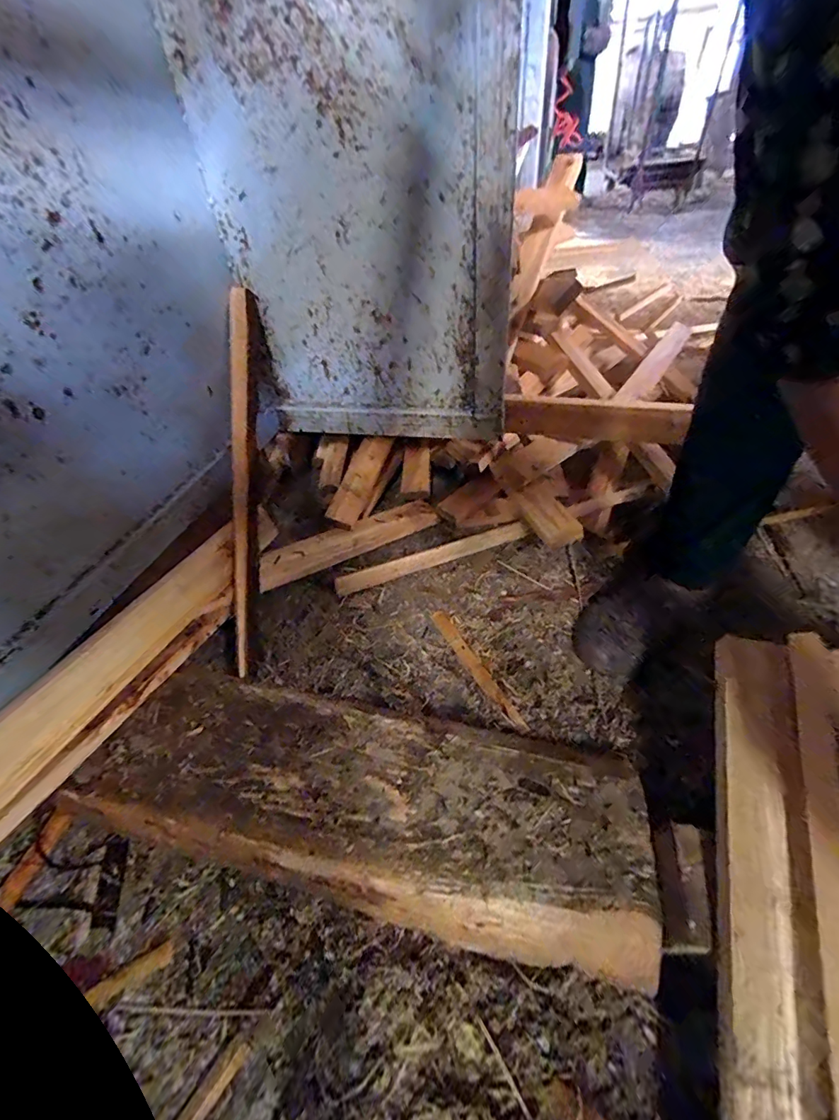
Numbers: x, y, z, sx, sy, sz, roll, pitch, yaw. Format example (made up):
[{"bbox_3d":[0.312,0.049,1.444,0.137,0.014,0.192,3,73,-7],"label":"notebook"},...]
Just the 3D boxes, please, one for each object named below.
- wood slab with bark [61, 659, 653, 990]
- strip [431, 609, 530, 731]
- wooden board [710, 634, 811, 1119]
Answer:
[{"bbox_3d":[-0.047,0.202,0.392,0.463,0.064,0.163,9,45,14],"label":"wood slab with bark"},{"bbox_3d":[0.063,0.120,0.518,0.018,0.005,0.182,-22,45,-17],"label":"strip"},{"bbox_3d":[0.196,0.271,0.252,0.045,0.036,0.473,12,60,17],"label":"wooden board"}]

